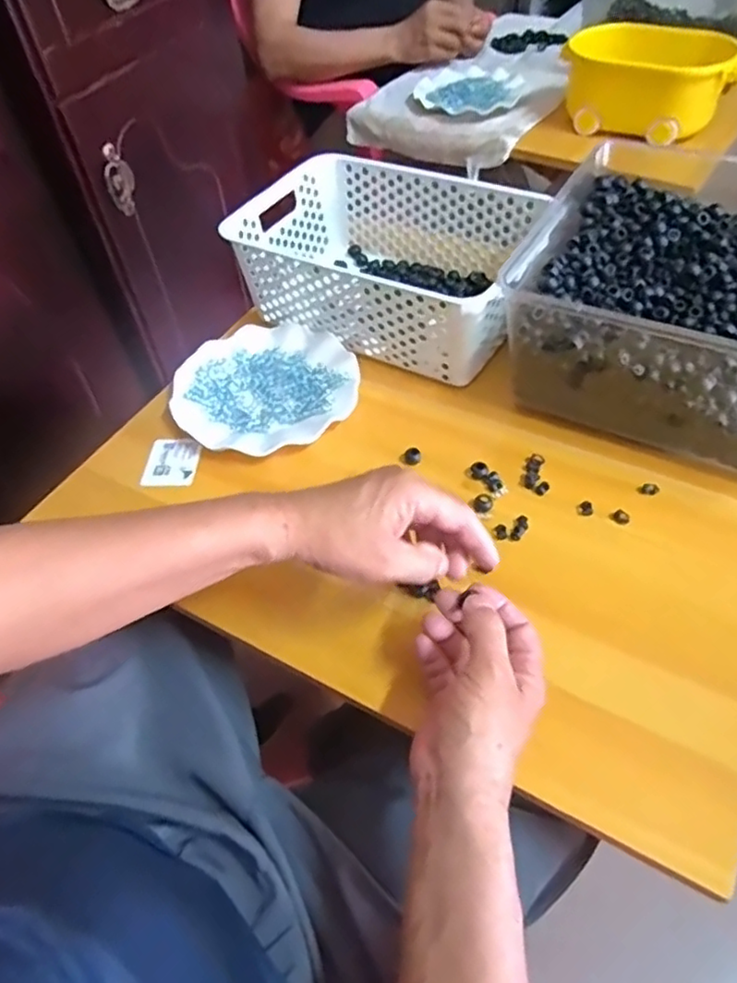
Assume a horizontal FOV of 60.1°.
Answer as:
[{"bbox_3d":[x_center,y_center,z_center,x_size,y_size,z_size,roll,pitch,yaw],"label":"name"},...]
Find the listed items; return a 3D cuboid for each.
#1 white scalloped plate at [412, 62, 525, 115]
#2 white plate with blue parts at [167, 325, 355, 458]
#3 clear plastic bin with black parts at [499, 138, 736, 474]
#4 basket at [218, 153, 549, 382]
[{"bbox_3d":[0.174,-0.691,1.095,0.176,0.026,0.188,33,60,27],"label":"white scalloped plate"},{"bbox_3d":[-0.104,-0.108,0.647,0.177,0.018,0.173,-2,50,3],"label":"white plate with blue parts"},{"bbox_3d":[0.293,-0.161,0.576,0.310,0.128,0.274,28,58,25],"label":"clear plastic bin with black parts"},{"bbox_3d":[0.024,-0.249,0.693,0.300,0.106,0.202,24,56,22],"label":"basket"}]

